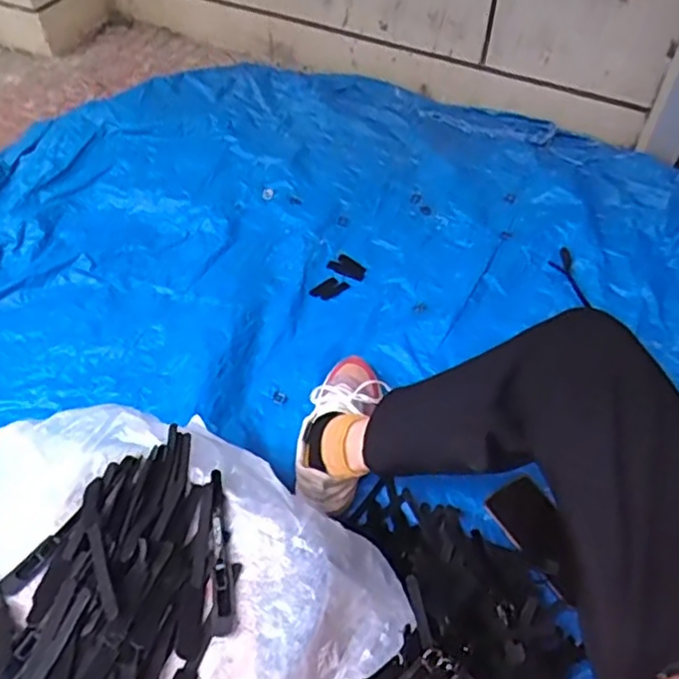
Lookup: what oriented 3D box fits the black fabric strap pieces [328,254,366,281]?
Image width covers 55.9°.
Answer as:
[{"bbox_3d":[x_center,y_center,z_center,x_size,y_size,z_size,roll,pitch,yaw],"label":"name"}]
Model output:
[{"bbox_3d":[0.015,-0.125,1.116,0.064,0.005,0.039,28,65,7],"label":"black fabric strap pieces"}]

